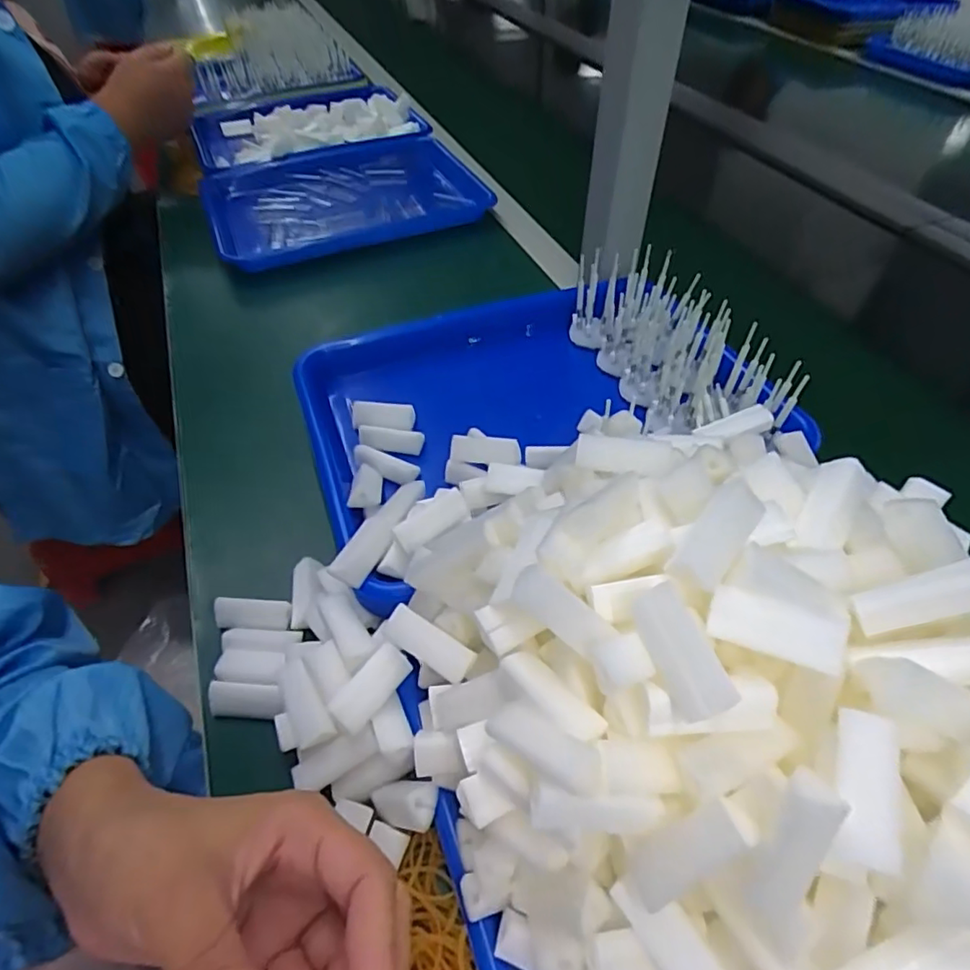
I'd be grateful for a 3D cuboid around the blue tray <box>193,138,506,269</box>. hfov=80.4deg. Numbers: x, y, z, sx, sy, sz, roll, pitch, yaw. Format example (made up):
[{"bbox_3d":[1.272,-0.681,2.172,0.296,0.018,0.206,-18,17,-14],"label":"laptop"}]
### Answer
[{"bbox_3d":[-0.174,-0.368,0.728,0.340,0.039,0.253,-21,52,-16],"label":"blue tray"}]

